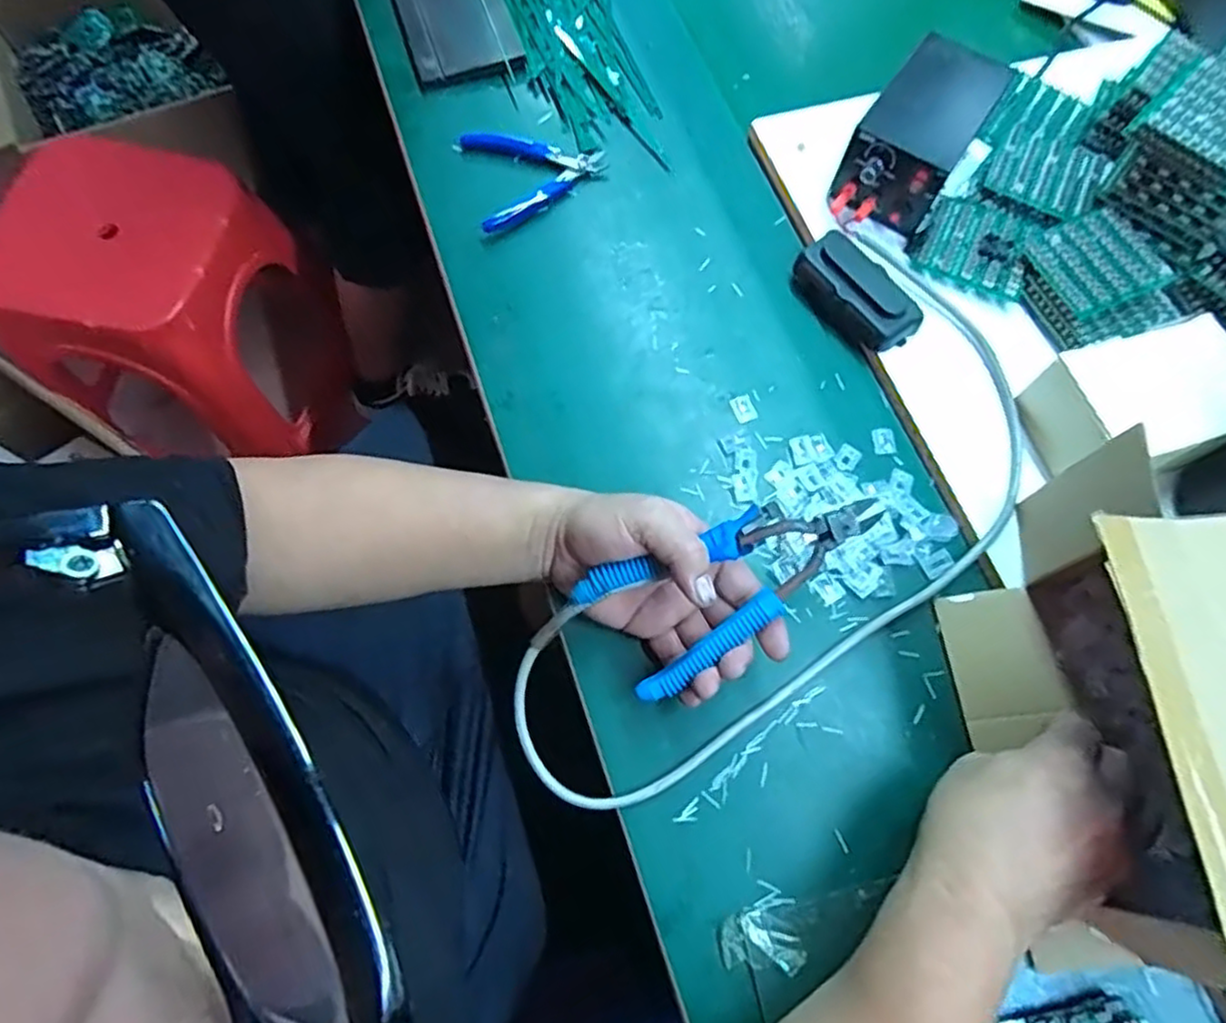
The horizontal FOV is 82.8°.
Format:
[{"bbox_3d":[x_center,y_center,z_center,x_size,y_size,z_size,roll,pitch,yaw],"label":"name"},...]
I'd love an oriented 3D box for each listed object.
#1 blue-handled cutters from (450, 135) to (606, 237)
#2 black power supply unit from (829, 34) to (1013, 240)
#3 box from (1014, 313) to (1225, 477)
[{"bbox_3d":[-0.068,-0.300,0.612,0.119,0.012,0.104,-15,69,-7],"label":"blue-handled cutters"},{"bbox_3d":[0.251,-0.307,0.572,0.080,0.070,0.153,34,72,12],"label":"black power supply unit"},{"bbox_3d":[0.373,-0.070,0.494,0.125,0.067,0.093,-15,69,-7],"label":"box"}]

